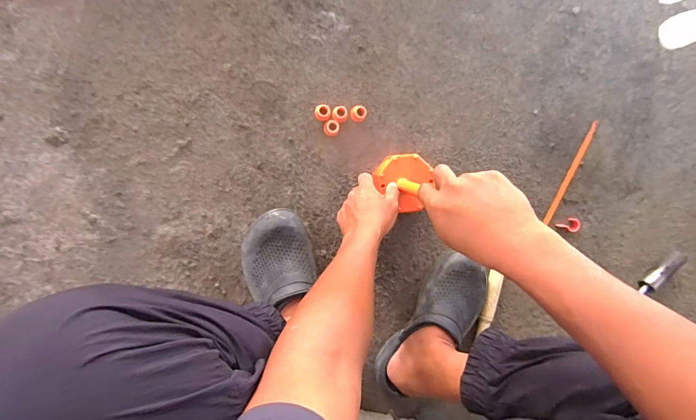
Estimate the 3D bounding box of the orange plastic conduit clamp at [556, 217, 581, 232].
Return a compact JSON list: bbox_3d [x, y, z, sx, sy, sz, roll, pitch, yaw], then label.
[{"bbox_3d":[0.424,0.026,0.725,0.041,0.020,0.027,14,94,-8],"label":"orange plastic conduit clamp"}]

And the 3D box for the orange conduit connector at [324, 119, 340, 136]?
[{"bbox_3d":[-0.029,-0.142,0.653,0.026,0.020,0.028,-1,95,-6],"label":"orange conduit connector"}]

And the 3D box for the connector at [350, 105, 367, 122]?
[{"bbox_3d":[0.018,-0.167,0.657,0.026,0.020,0.026,-1,95,-6],"label":"connector"}]

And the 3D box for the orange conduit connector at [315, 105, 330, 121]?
[{"bbox_3d":[-0.043,-0.167,0.646,0.026,0.021,0.026,-1,95,-6],"label":"orange conduit connector"}]

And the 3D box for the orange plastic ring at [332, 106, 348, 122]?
[{"bbox_3d":[-0.014,-0.165,0.654,0.026,0.019,0.027,-1,95,-6],"label":"orange plastic ring"}]

